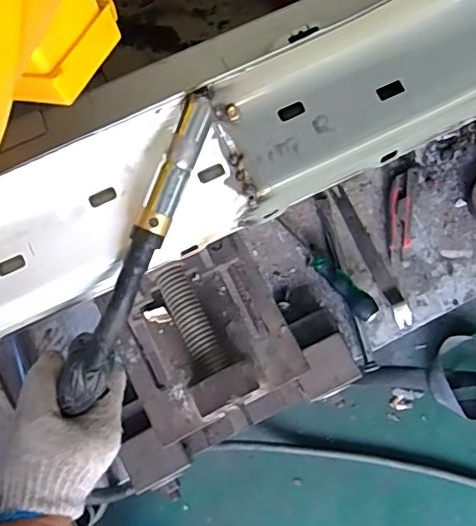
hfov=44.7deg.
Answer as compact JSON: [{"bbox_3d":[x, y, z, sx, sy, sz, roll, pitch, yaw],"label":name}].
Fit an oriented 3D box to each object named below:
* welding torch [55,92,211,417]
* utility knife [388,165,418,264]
[{"bbox_3d":[-0.076,0.002,0.407,0.033,0.033,0.246,28,103,9],"label":"welding torch"},{"bbox_3d":[0.247,-0.076,0.877,0.040,0.022,0.146,7,77,3],"label":"utility knife"}]

